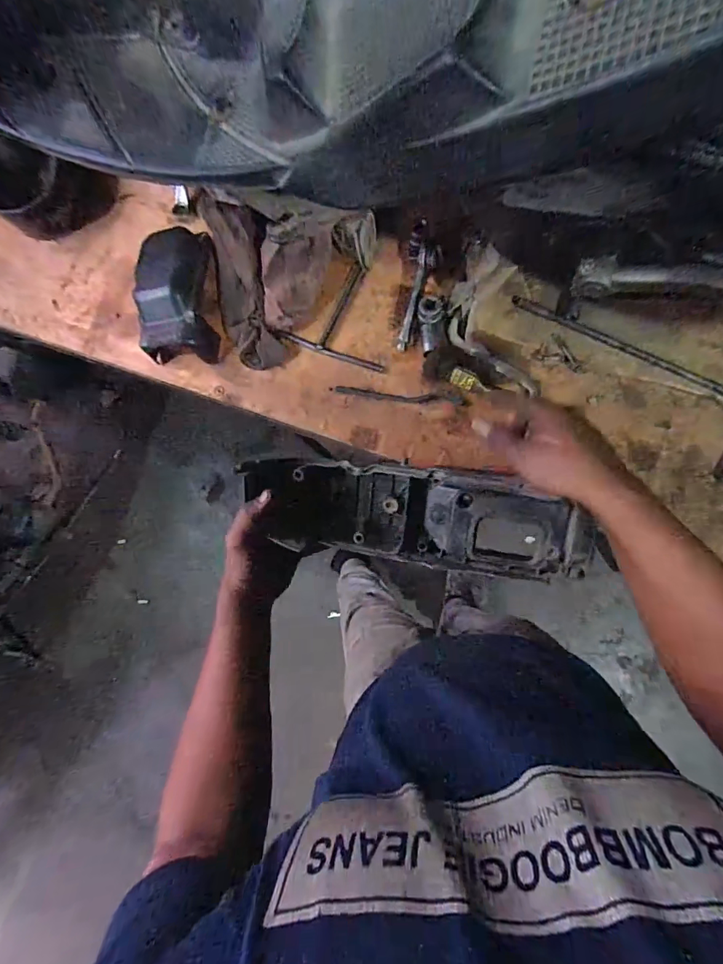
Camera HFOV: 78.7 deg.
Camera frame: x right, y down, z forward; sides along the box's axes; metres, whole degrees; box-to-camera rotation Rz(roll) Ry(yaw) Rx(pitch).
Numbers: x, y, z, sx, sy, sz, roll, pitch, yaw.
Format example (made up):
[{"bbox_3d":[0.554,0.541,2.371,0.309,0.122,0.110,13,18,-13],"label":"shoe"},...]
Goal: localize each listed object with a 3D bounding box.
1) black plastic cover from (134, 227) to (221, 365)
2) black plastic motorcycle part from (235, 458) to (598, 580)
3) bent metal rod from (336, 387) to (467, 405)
[{"bbox_3d":[-0.249,-0.252,0.600,0.109,0.058,0.160,2,86,8],"label":"black plastic cover"},{"bbox_3d":[0.044,0.037,0.459,0.356,0.080,0.106,8,87,9],"label":"black plastic motorcycle part"},{"bbox_3d":[0.049,-0.112,0.573,0.170,0.013,0.014,6,87,8],"label":"bent metal rod"}]

